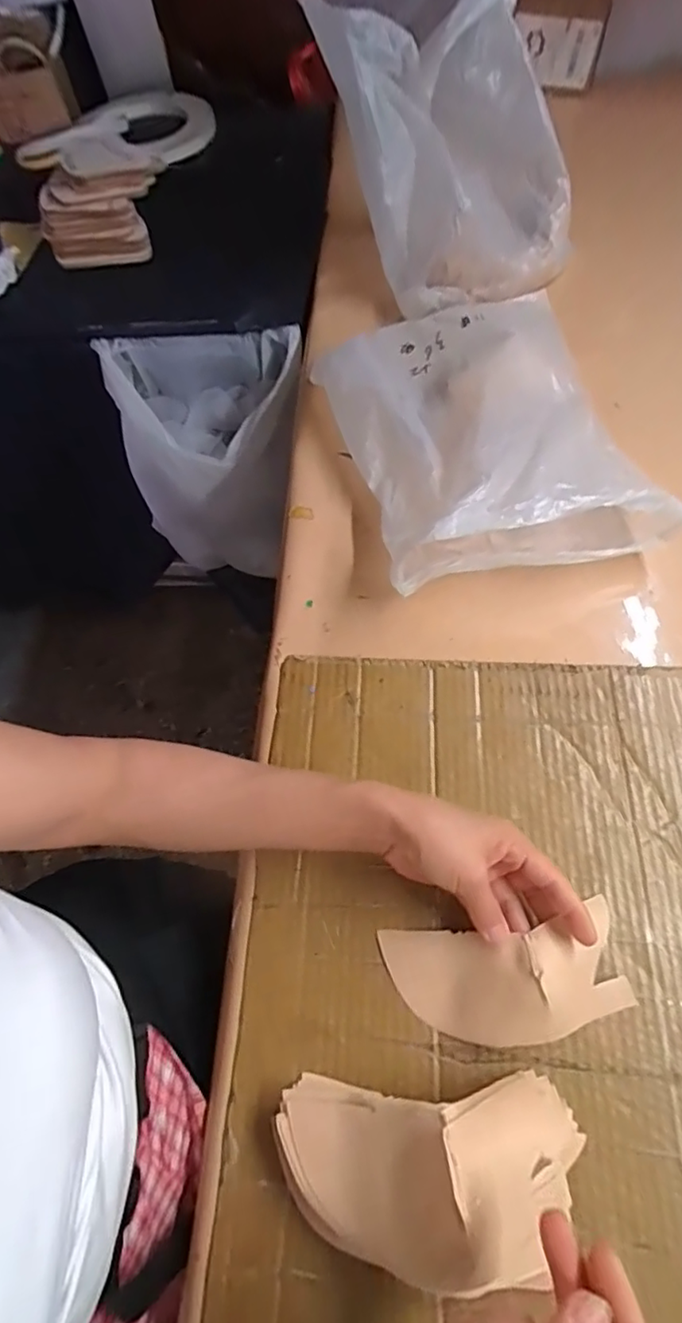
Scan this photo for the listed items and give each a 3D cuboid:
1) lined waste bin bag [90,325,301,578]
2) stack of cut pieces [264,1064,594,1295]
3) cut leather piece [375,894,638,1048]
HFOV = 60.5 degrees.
[{"bbox_3d":[-0.189,-0.293,0.897,0.265,0.345,0.150,8,65,9],"label":"lined waste bin bag"},{"bbox_3d":[0.049,0.292,0.330,0.174,0.075,0.086,-4,63,7],"label":"stack of cut pieces"},{"bbox_3d":[0.109,0.207,0.391,0.159,0.044,0.082,-3,63,8],"label":"cut leather piece"}]

